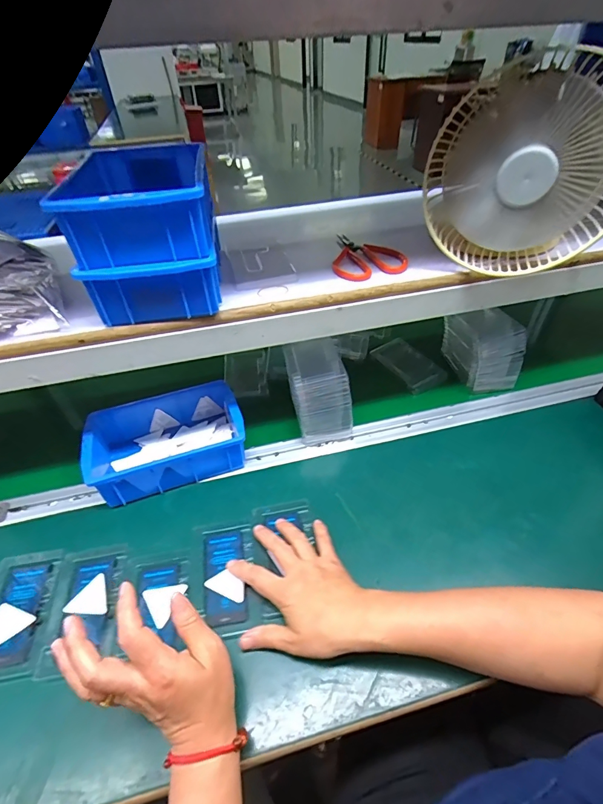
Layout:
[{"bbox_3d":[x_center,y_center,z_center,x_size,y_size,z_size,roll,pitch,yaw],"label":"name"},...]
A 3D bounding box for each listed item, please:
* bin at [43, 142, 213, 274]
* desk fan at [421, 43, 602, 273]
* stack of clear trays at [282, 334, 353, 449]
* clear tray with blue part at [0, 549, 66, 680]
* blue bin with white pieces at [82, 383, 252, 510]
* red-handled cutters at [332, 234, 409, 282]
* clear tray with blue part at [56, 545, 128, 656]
[{"bbox_3d":[-0.167,-0.218,0.422,0.131,0.061,0.208,-6,43,-5],"label":"bin"},{"bbox_3d":[0.237,-0.240,0.423,0.199,0.183,0.088,7,44,10],"label":"desk fan"},{"bbox_3d":[0.021,-0.022,0.585,0.083,0.118,0.115,-9,45,-7],"label":"stack of clear trays"},{"bbox_3d":[-0.305,0.224,0.426,0.073,0.005,0.128,-8,45,-6],"label":"clear tray with blue part"},{"bbox_3d":[-0.188,0.052,0.558,0.200,0.059,0.134,-17,46,-15],"label":"blue bin with white pieces"},{"bbox_3d":[0.086,-0.188,0.507,0.089,0.008,0.119,0,44,3],"label":"red-handled cutters"},{"bbox_3d":[-0.230,0.212,0.432,0.066,0.011,0.106,-9,45,-7],"label":"clear tray with blue part"}]

